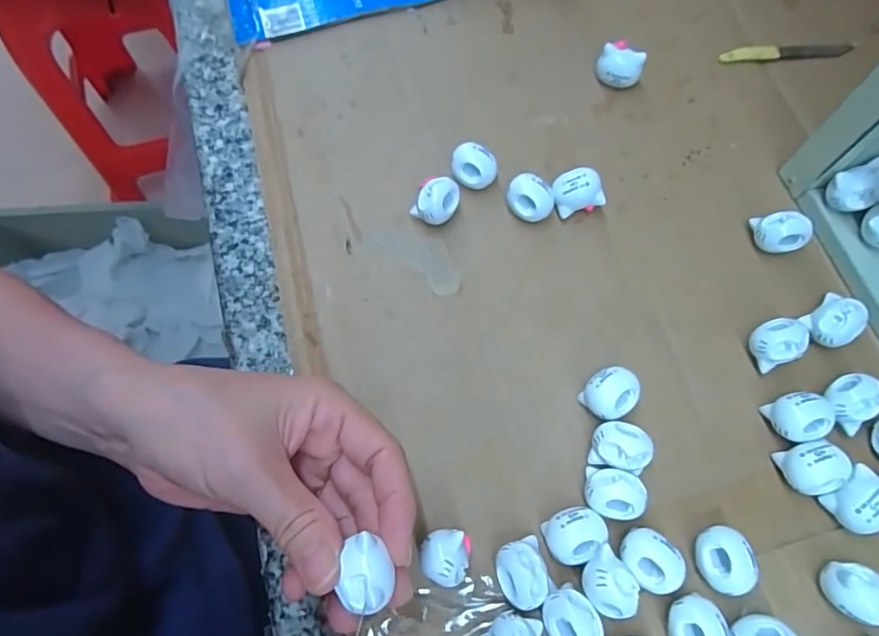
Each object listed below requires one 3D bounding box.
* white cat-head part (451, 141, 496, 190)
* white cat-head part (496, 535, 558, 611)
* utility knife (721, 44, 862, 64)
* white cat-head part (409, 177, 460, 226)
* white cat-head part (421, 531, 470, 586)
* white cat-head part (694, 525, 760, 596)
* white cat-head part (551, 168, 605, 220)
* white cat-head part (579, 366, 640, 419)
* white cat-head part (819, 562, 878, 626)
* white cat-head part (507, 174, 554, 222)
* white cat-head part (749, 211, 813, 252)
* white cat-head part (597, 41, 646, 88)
[{"bbox_3d":[0.019,-0.082,0.297,0.024,0.020,0.018,8,71,4],"label":"white cat-head part"},{"bbox_3d":[0.035,0.109,0.230,0.021,0.019,0.026,-20,71,-6],"label":"white cat-head part"},{"bbox_3d":[0.218,-0.166,0.337,0.084,0.006,0.011,-5,70,-1],"label":"utility knife"},{"bbox_3d":[-0.001,-0.062,0.291,0.021,0.019,0.024,28,73,10],"label":"white cat-head part"},{"bbox_3d":[0.002,0.102,0.230,0.019,0.025,0.021,-5,70,-1],"label":"white cat-head part"},{"bbox_3d":[0.120,0.102,0.229,0.020,0.019,0.025,1,70,1],"label":"white cat-head part"},{"bbox_3d":[0.074,-0.067,0.291,0.025,0.023,0.019,-12,70,-3],"label":"white cat-head part"},{"bbox_3d":[0.081,0.036,0.255,0.024,0.016,0.022,0,70,1],"label":"white cat-head part"},{"bbox_3d":[0.172,0.114,0.223,0.025,0.022,0.021,13,71,6],"label":"white cat-head part"},{"bbox_3d":[0.049,-0.063,0.291,0.024,0.022,0.019,20,72,8],"label":"white cat-head part"},{"bbox_3d":[0.178,-0.044,0.280,0.025,0.021,0.017,16,71,7],"label":"white cat-head part"},{"bbox_3d":[0.106,-0.148,0.318,0.024,0.022,0.015,28,73,10],"label":"white cat-head part"}]

